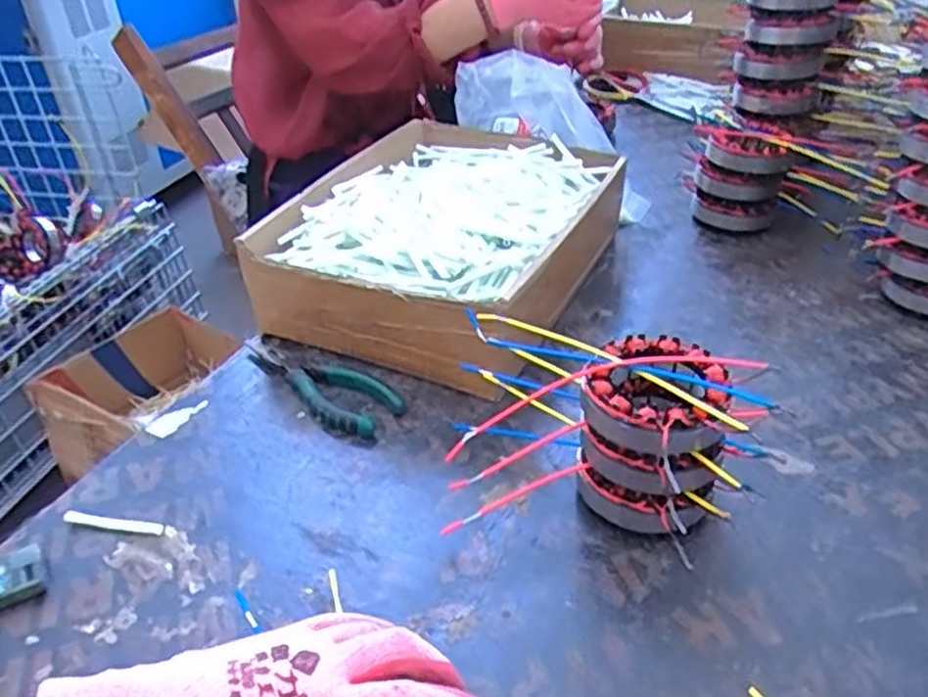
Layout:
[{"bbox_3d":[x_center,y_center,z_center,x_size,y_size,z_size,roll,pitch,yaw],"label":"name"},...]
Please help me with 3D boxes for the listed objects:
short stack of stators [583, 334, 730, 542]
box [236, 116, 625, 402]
[{"bbox_3d":[0.120,0.058,0.472,0.092,0.102,0.090,10,37,17],"label":"short stack of stators"},{"bbox_3d":[-0.009,-0.104,0.712,0.248,0.103,0.331,13,38,21],"label":"box"}]

